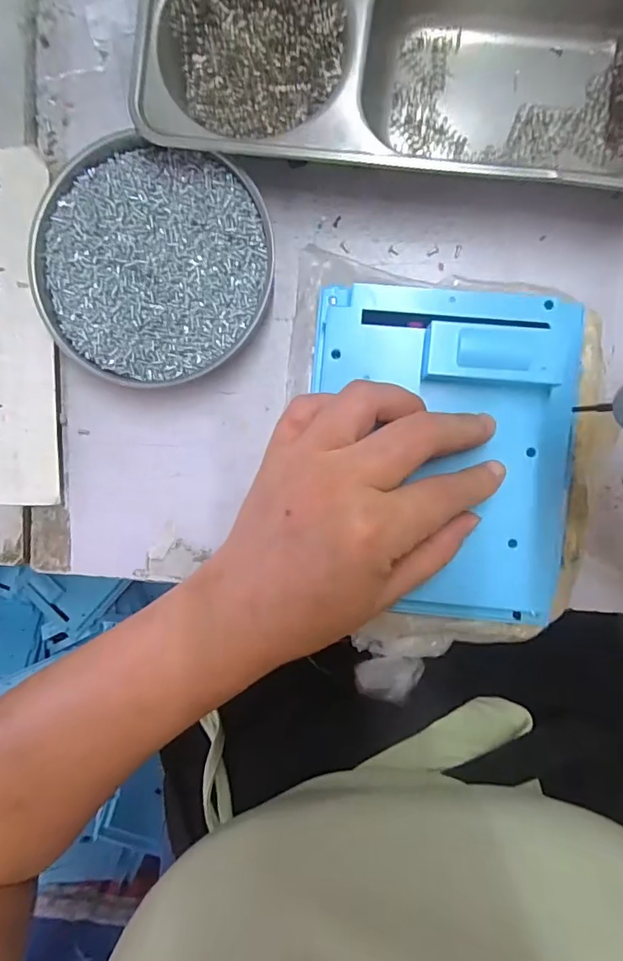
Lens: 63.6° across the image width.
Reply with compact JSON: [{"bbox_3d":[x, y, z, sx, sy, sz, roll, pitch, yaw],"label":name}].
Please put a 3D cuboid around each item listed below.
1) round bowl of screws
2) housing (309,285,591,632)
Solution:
[{"bbox_3d":[-0.092,-0.121,0.288,0.132,0.018,0.127,0,94,5],"label":"round bowl of screws"},{"bbox_3d":[0.064,-0.011,0.241,0.124,0.025,0.159,2,94,5],"label":"housing"}]

